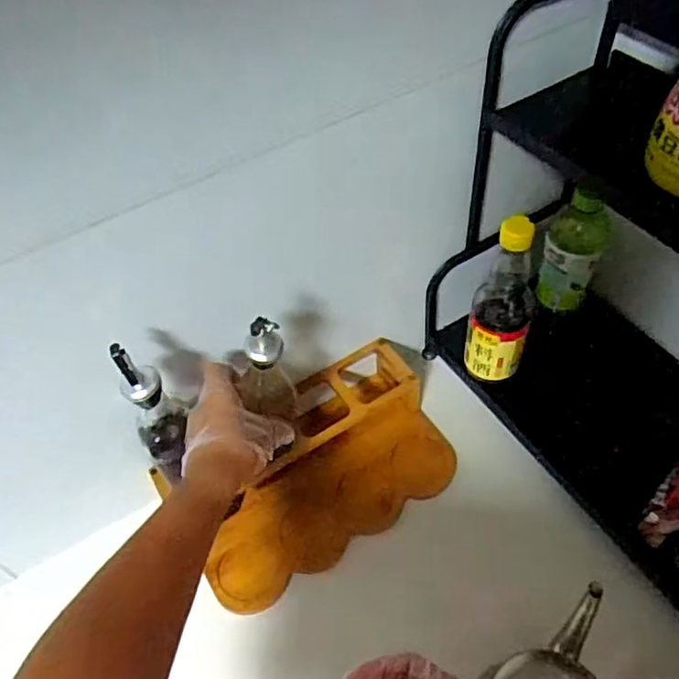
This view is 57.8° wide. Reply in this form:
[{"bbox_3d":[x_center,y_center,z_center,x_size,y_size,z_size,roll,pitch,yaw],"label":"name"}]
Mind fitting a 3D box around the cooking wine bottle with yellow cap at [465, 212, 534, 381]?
[{"bbox_3d":[0.178,-0.039,0.663,0.066,0.205,0.055,10,54,11],"label":"cooking wine bottle with yellow cap"}]

